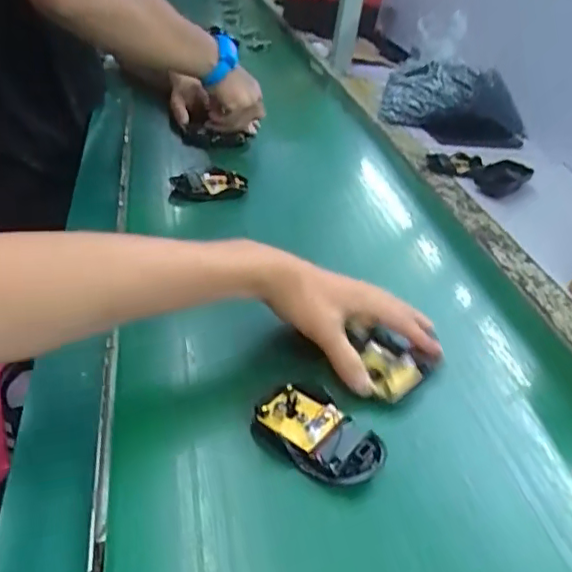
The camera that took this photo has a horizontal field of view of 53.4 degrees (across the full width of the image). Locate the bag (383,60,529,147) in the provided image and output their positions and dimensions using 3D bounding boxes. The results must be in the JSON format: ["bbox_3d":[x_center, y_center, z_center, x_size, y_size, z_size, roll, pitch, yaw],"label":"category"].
[{"bbox_3d":[0.292,-0.324,1.001,0.247,0.100,0.131,21,36,20],"label":"bag"}]

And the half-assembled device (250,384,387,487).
[{"bbox_3d":[0.025,0.103,0.395,0.088,0.014,0.066,29,40,26],"label":"half-assembled device"}]

